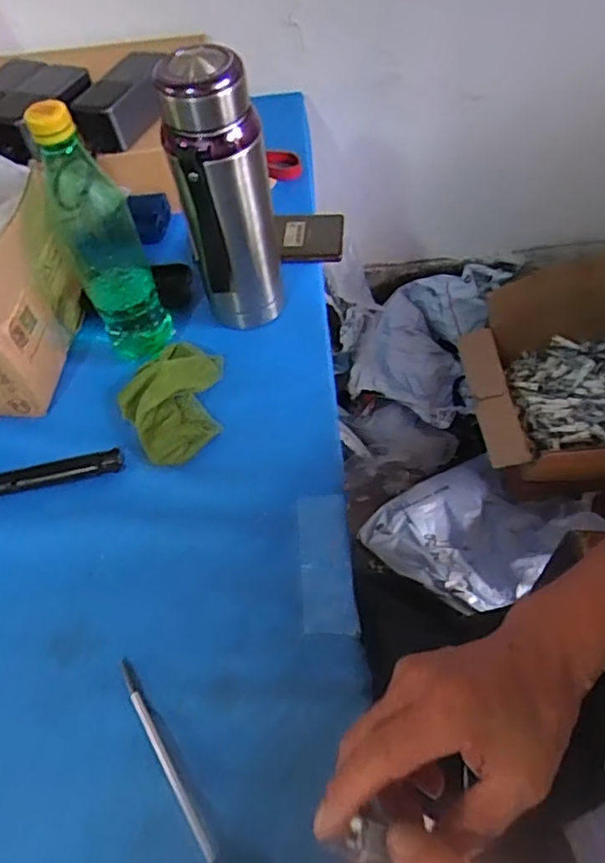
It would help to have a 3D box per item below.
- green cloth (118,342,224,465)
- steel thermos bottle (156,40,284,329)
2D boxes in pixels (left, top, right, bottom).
[{"bbox_3d":[-0.112,-0.032,0.567,0.099,0.021,0.115,-29,59,-13],"label":"green cloth"},{"bbox_3d":[-0.064,-0.189,0.538,0.077,0.237,0.066,-12,56,-3],"label":"steel thermos bottle"}]

